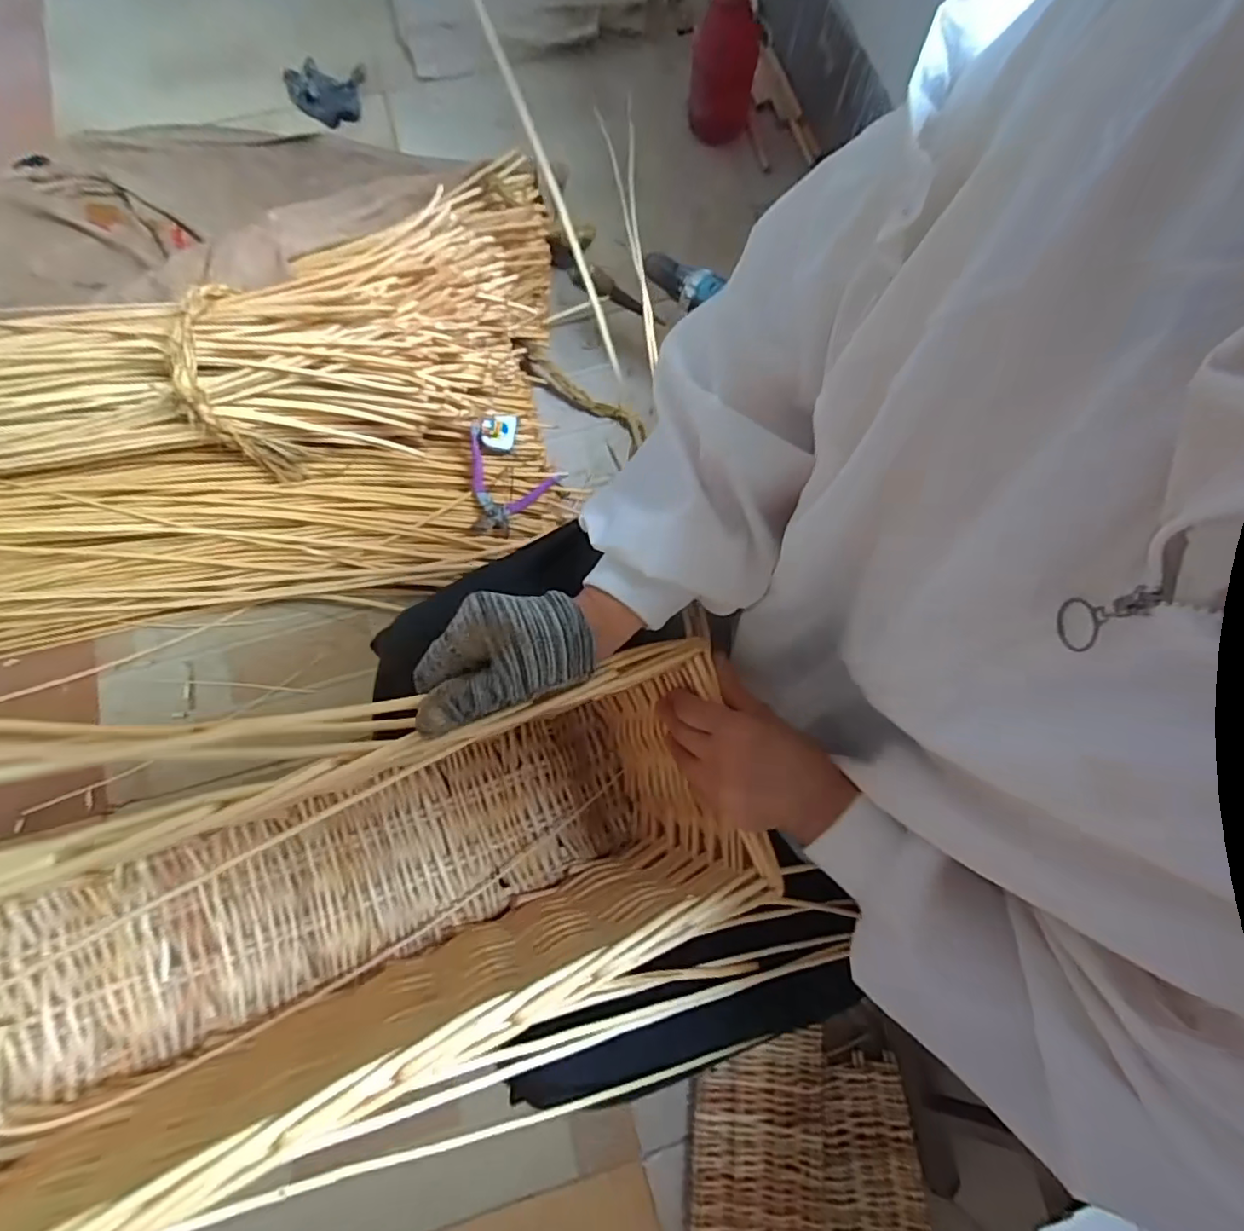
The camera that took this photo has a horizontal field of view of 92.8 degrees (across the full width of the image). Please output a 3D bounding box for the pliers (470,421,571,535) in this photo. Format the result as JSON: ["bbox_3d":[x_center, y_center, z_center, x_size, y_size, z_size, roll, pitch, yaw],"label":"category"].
[{"bbox_3d":[-0.177,-0.182,0.858,0.144,0.017,0.131,29,96,3],"label":"pliers"}]

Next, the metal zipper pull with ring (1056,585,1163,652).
[{"bbox_3d":[0.175,0.000,0.214,0.005,0.042,0.019,-8,78,-1],"label":"metal zipper pull with ring"}]

